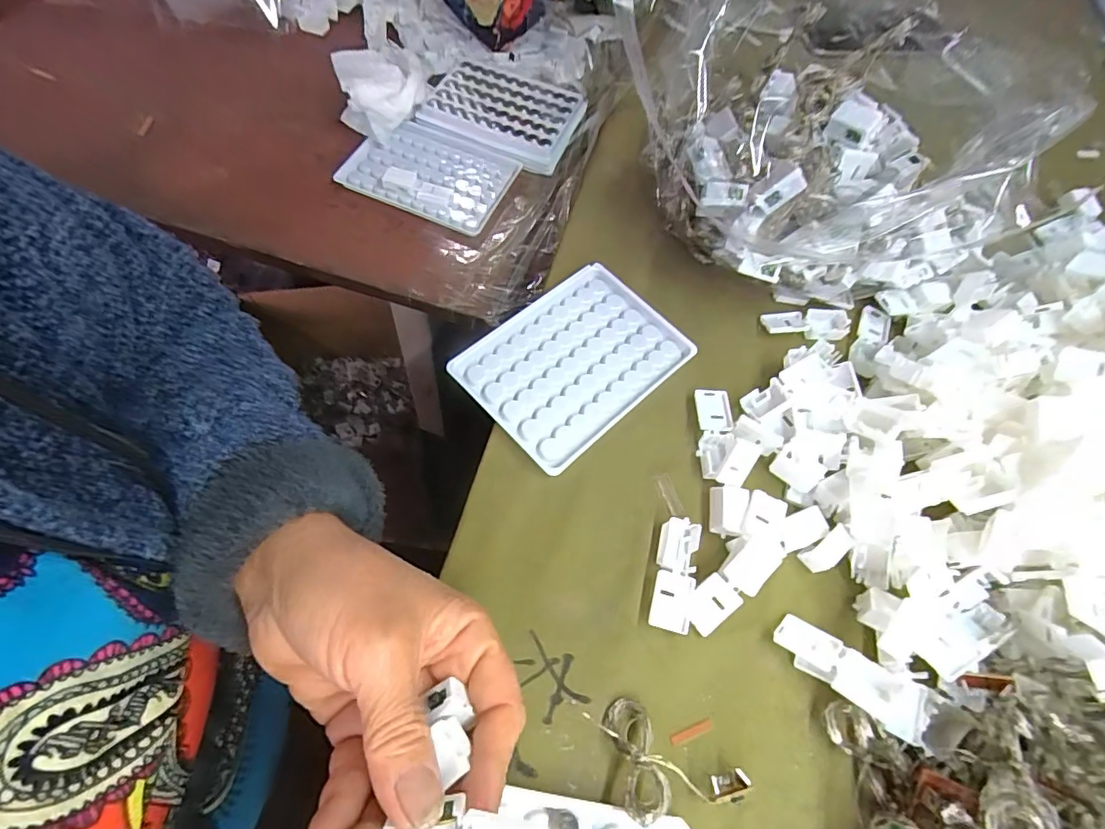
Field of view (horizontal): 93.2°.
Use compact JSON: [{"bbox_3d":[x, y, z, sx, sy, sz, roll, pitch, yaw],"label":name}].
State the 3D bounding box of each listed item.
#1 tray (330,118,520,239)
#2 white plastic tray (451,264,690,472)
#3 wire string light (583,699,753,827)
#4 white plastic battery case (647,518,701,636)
[{"bbox_3d":[-0.101,-0.201,0.433,0.127,0.018,0.087,24,64,5],"label":"tray"},{"bbox_3d":[0.015,-0.032,0.323,0.128,0.017,0.091,-39,74,-22],"label":"white plastic tray"},{"bbox_3d":[0.048,0.157,0.228,0.073,0.018,0.038,30,65,8],"label":"wire string light"},{"bbox_3d":[0.063,0.082,0.268,0.020,0.009,0.055,15,63,1],"label":"white plastic battery case"}]

